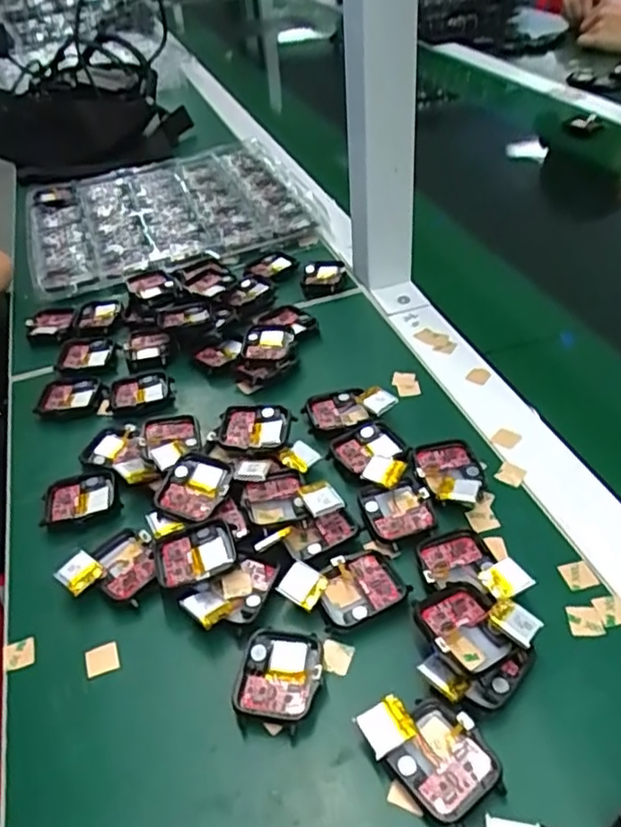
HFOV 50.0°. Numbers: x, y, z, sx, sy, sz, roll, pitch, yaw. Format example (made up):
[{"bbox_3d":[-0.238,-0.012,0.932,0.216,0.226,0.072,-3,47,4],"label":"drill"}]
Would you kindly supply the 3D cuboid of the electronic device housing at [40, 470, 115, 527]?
[{"bbox_3d":[-0.142,0.054,0.410,0.044,0.010,0.035,-16,42,-11],"label":"electronic device housing"}]

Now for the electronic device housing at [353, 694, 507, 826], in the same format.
[{"bbox_3d":[0.051,0.142,0.278,0.037,0.016,0.055,-35,48,-29],"label":"electronic device housing"}]

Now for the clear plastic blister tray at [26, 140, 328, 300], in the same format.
[{"bbox_3d":[-0.154,-0.215,0.706,0.278,0.022,0.249,-17,42,-13],"label":"clear plastic blister tray"}]

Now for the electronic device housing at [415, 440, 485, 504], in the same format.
[{"bbox_3d":[0.083,0.034,0.396,0.039,0.012,0.051,0,41,8],"label":"electronic device housing"}]

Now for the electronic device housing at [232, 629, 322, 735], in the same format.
[{"bbox_3d":[-0.015,0.124,0.313,0.037,0.011,0.043,4,42,11],"label":"electronic device housing"}]

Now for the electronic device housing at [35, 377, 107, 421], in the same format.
[{"bbox_3d":[-0.176,-0.013,0.492,0.046,0.010,0.039,-7,41,-1],"label":"electronic device housing"}]

